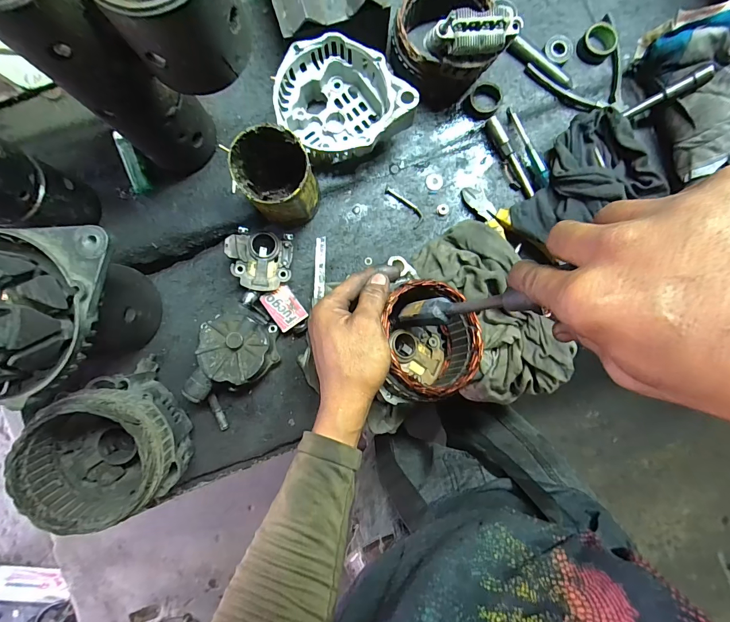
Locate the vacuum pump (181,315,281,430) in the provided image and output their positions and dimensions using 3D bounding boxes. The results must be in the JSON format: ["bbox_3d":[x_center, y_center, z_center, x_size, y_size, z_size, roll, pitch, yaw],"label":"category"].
[{"bbox_3d":[-0.165,0.068,0.414,0.090,0.061,0.140,33,88,1],"label":"vacuum pump"}]

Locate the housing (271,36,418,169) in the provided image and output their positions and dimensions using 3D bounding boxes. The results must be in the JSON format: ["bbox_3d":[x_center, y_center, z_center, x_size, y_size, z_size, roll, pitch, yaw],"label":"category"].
[{"bbox_3d":[-0.031,-0.227,0.403,0.125,0.082,0.137,0,88,0],"label":"housing"}]

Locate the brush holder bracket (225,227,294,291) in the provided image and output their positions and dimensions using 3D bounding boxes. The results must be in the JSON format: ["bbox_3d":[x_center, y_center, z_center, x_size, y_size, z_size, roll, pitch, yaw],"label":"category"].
[{"bbox_3d":[-0.125,-0.060,0.424,0.072,0.039,0.070,4,88,1],"label":"brush holder bracket"}]

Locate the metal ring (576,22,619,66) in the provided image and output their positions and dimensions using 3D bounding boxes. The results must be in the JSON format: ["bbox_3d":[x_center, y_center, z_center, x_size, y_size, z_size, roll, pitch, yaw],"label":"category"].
[{"bbox_3d":[0.284,-0.327,0.429,0.040,0.021,0.038,0,88,0],"label":"metal ring"}]

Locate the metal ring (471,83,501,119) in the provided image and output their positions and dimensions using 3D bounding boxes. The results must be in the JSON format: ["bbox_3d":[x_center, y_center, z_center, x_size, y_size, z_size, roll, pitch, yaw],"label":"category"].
[{"bbox_3d":[0.147,-0.257,0.430,0.034,0.016,0.036,0,88,0],"label":"metal ring"}]

